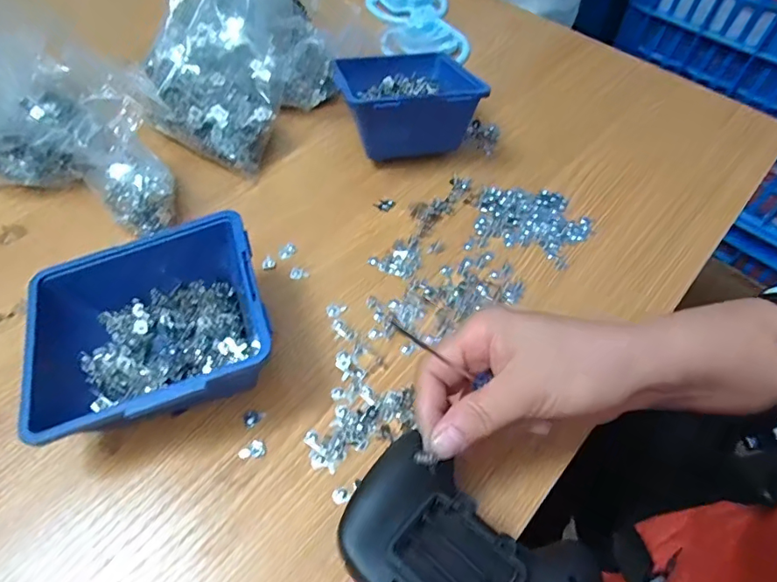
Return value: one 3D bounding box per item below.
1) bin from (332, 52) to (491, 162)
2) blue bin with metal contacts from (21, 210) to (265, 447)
[{"bbox_3d":[0.013,-0.188,0.472,0.116,0.078,0.141,-6,55,-8],"label":"bin"},{"bbox_3d":[-0.152,0.020,0.323,0.139,0.067,0.136,-16,57,-14],"label":"blue bin with metal contacts"}]

